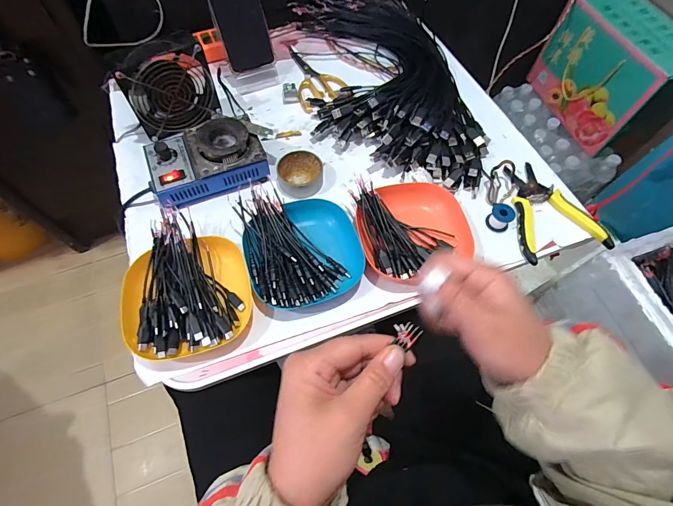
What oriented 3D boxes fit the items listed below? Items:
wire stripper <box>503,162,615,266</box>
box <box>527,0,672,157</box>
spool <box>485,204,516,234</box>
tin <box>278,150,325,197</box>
[{"bbox_3d":[0.286,-0.063,0.498,0.116,0.017,0.154,-11,64,-8],"label":"wire stripper"},{"bbox_3d":[0.692,-0.452,0.912,0.160,0.244,0.321,-16,65,-10],"label":"box"},{"bbox_3d":[0.221,-0.048,0.484,0.030,0.025,0.032,1,63,-2],"label":"spool"},{"bbox_3d":[-0.051,-0.112,0.514,0.064,0.027,0.064,1,63,-2],"label":"tin"}]

